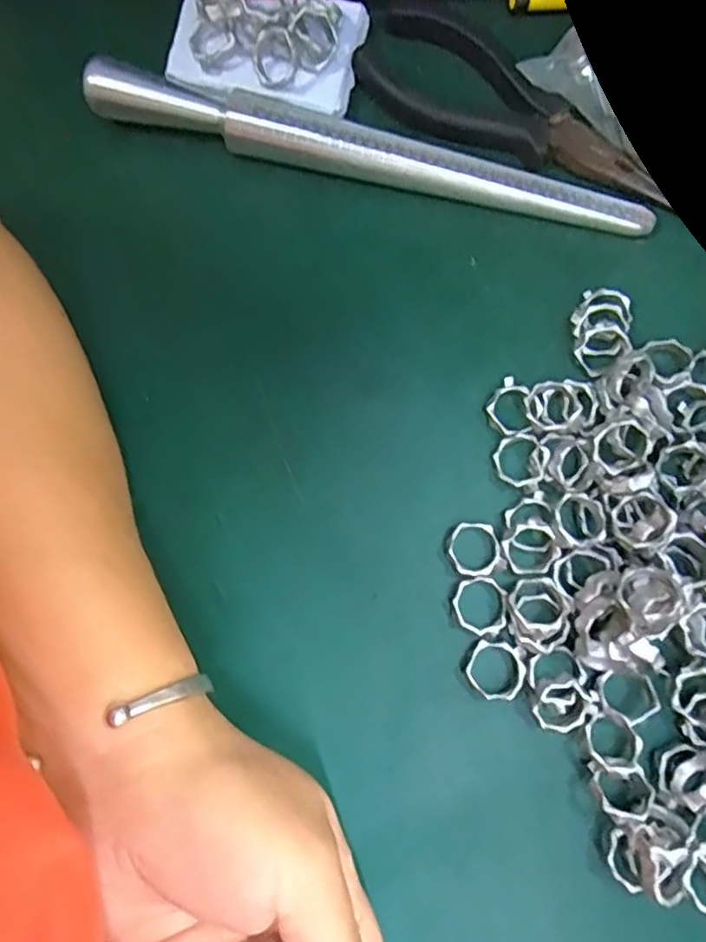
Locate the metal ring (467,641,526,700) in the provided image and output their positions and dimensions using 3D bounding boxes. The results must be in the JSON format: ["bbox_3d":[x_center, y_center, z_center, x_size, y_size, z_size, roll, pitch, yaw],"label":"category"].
[{"bbox_3d":[0.053,0.075,0.232,0.021,0.006,0.020,0,79,-1],"label":"metal ring"}]

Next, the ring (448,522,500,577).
[{"bbox_3d":[0.046,0.030,0.240,0.019,0.005,0.020,0,79,-1],"label":"ring"}]

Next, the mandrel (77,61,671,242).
[{"bbox_3d":[0.009,-0.133,0.261,0.236,0.026,0.022,13,79,2],"label":"mandrel"}]

